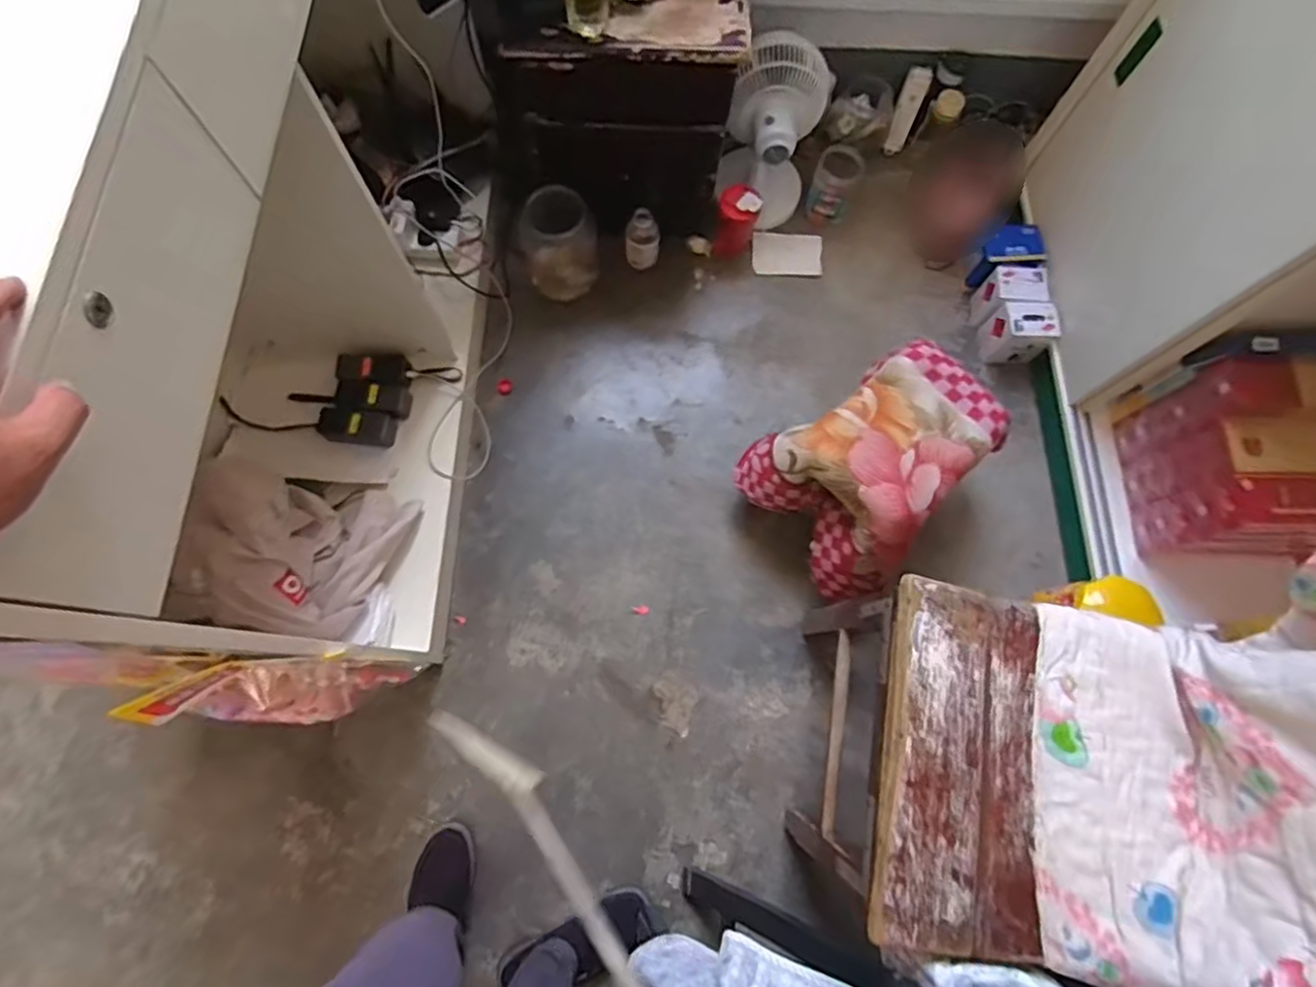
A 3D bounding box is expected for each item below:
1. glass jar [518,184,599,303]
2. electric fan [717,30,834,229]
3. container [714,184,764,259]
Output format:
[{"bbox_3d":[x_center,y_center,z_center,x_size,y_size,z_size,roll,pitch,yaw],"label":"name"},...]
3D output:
[{"bbox_3d":[-0.212,-0.535,1.403,0.140,0.219,0.127,-33,78,-10],"label":"glass jar"},{"bbox_3d":[0.252,-0.788,1.433,0.192,0.340,0.211,16,74,3],"label":"electric fan"},{"bbox_3d":[0.178,-0.611,1.481,0.087,0.164,0.097,11,74,1],"label":"container"}]

